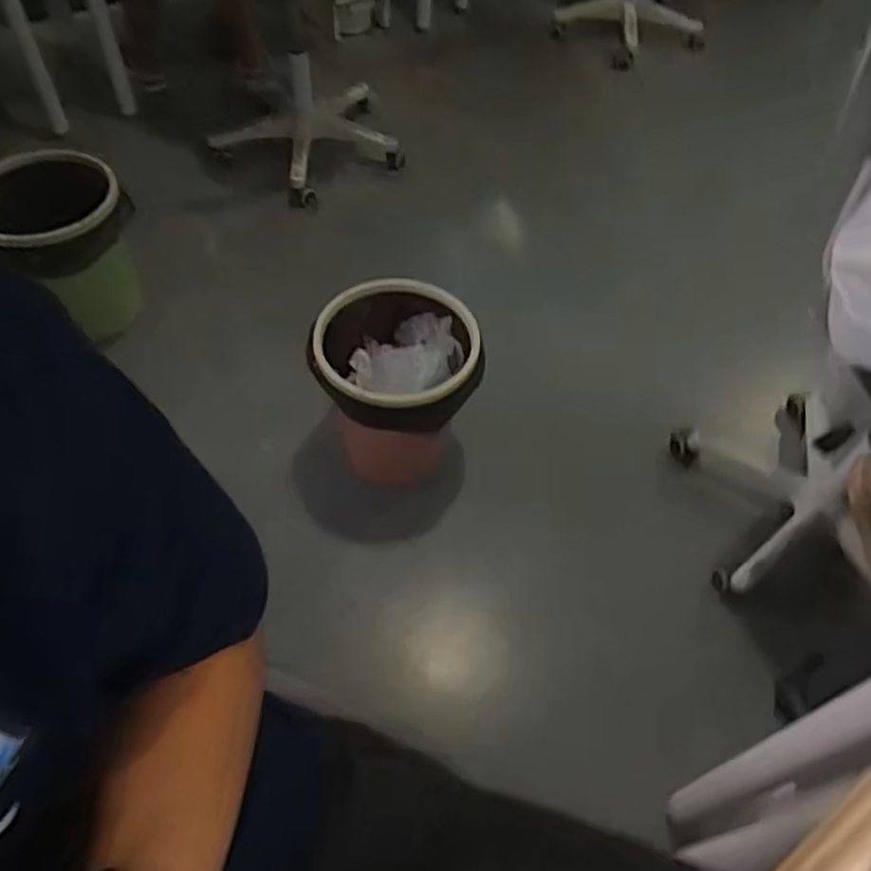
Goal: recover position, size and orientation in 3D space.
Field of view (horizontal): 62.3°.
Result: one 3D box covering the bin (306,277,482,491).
[{"bbox_3d":[-0.068,-0.072,1.301,0.282,0.306,0.260,0,55,0],"label":"bin"}]

